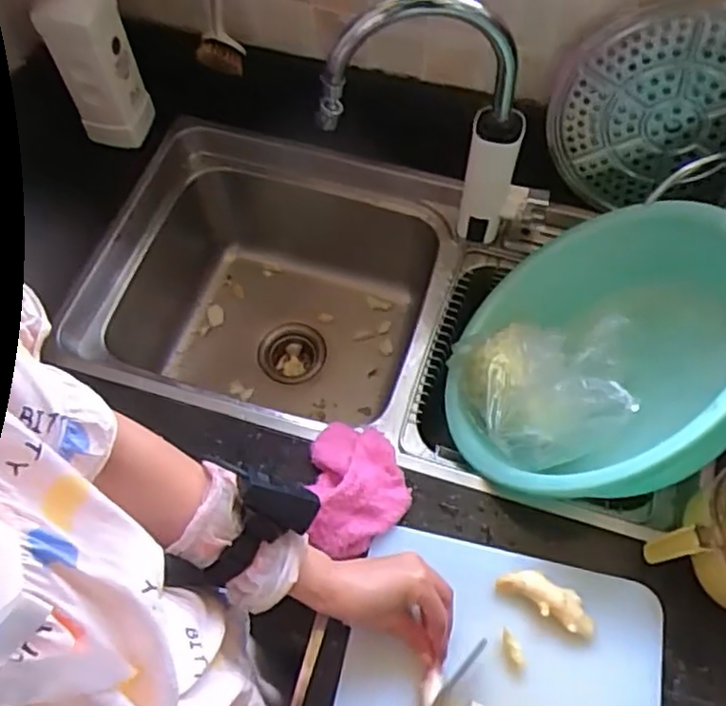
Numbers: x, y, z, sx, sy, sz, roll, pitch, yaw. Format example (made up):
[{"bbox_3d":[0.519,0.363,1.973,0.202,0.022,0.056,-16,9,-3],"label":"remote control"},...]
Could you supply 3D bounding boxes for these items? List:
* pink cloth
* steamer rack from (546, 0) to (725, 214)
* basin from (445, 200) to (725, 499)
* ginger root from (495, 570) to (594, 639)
[{"bbox_3d":[-0.008,0.134,0.711,0.105,0.053,0.145,-9,62,-4],"label":"pink cloth"},{"bbox_3d":[0.354,-0.261,0.773,0.271,0.239,0.044,19,64,11],"label":"steamer rack"},{"bbox_3d":[0.260,-0.006,0.761,0.386,0.136,0.363,-32,36,27],"label":"basin"},{"bbox_3d":[0.181,0.240,0.658,0.095,0.026,0.035,27,66,14],"label":"ginger root"}]

